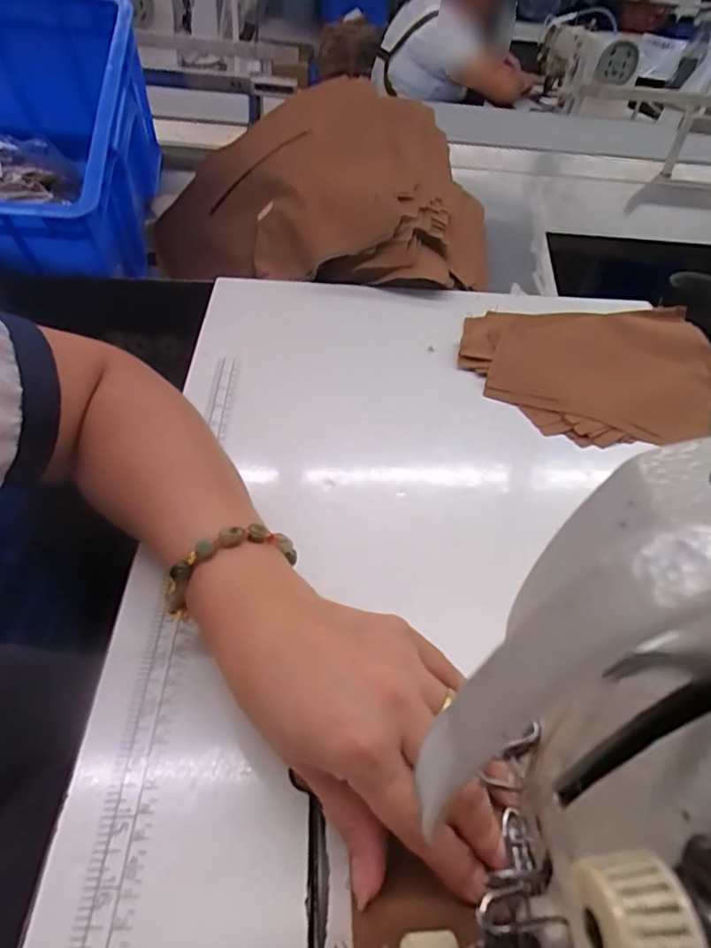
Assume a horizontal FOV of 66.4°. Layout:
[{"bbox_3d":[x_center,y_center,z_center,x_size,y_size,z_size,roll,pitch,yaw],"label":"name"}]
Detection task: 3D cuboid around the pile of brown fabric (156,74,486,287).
[{"bbox_3d":[-0.049,-0.379,0.731,0.458,0.181,0.293,20,45,14],"label":"pile of brown fabric"}]

